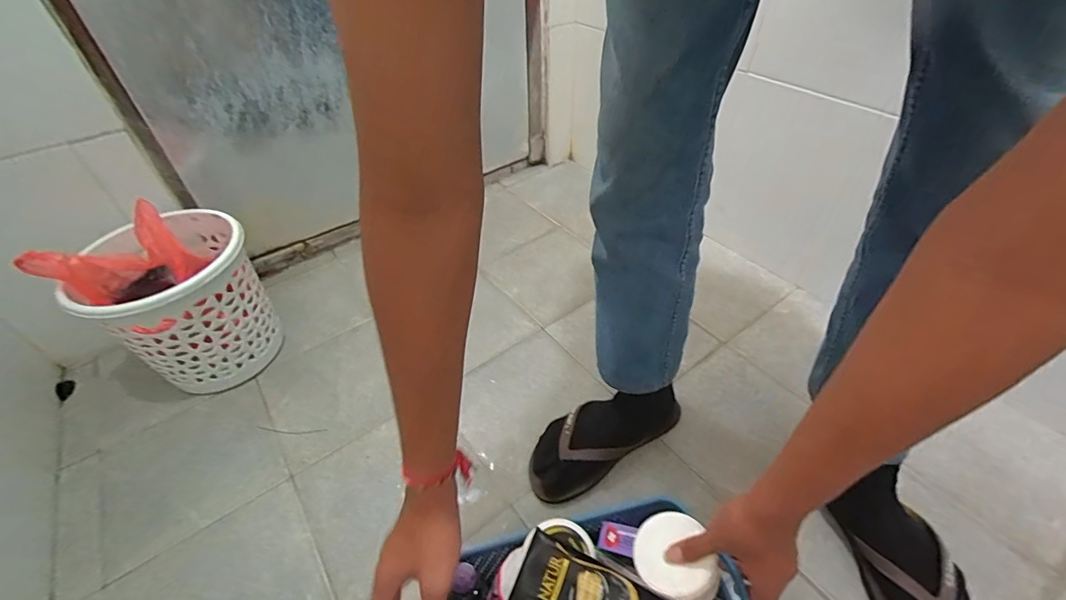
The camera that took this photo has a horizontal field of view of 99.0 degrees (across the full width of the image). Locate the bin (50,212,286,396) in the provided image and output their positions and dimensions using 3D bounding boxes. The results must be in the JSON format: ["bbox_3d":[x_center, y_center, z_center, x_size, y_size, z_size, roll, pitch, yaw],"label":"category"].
[{"bbox_3d":[-0.597,0.011,0.811,0.242,0.246,0.236,-28,50,-23],"label":"bin"}]

